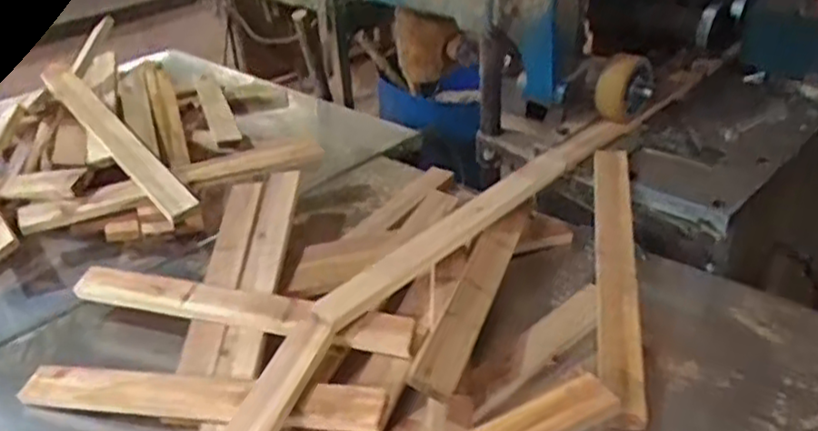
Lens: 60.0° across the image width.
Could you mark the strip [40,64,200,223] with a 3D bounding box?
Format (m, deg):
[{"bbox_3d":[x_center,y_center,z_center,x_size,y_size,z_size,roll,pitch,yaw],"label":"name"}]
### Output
[{"bbox_3d":[-0.525,-0.143,1.254,0.057,0.028,0.499,-27,51,-35],"label":"strip"}]

